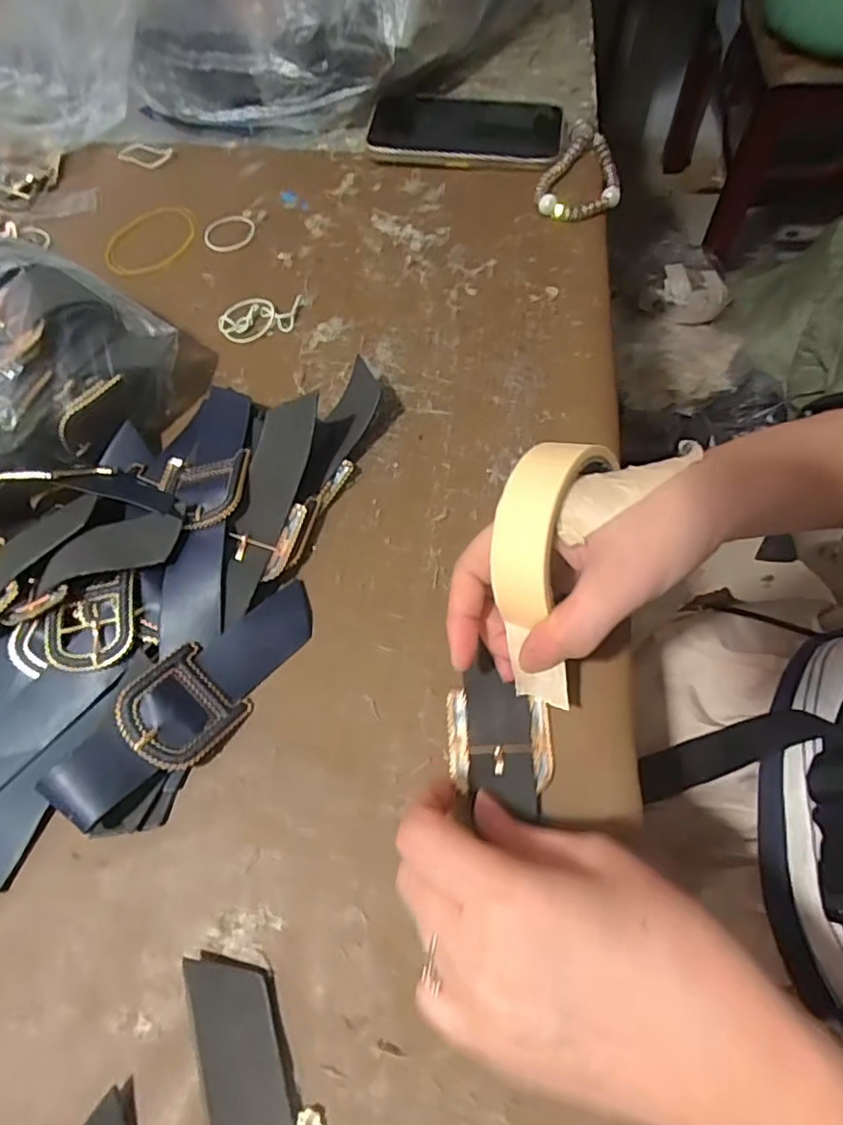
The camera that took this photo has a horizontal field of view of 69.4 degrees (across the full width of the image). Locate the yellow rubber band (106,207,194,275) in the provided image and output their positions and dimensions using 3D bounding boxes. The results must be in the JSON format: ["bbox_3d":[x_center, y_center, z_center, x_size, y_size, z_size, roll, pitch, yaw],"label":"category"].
[{"bbox_3d":[-0.211,-0.248,0.471,0.065,0.007,0.077,5,64,6],"label":"yellow rubber band"}]

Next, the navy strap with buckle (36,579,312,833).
[{"bbox_3d":[-0.109,0.064,0.296,0.043,0.028,0.142,33,69,18],"label":"navy strap with buckle"}]

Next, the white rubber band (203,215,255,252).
[{"bbox_3d":[-0.150,-0.258,0.475,0.040,0.005,0.040,-1,63,2],"label":"white rubber band"}]

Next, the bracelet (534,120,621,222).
[{"bbox_3d":[0.123,-0.303,0.473,0.061,0.018,0.101,9,64,8],"label":"bracelet"}]

